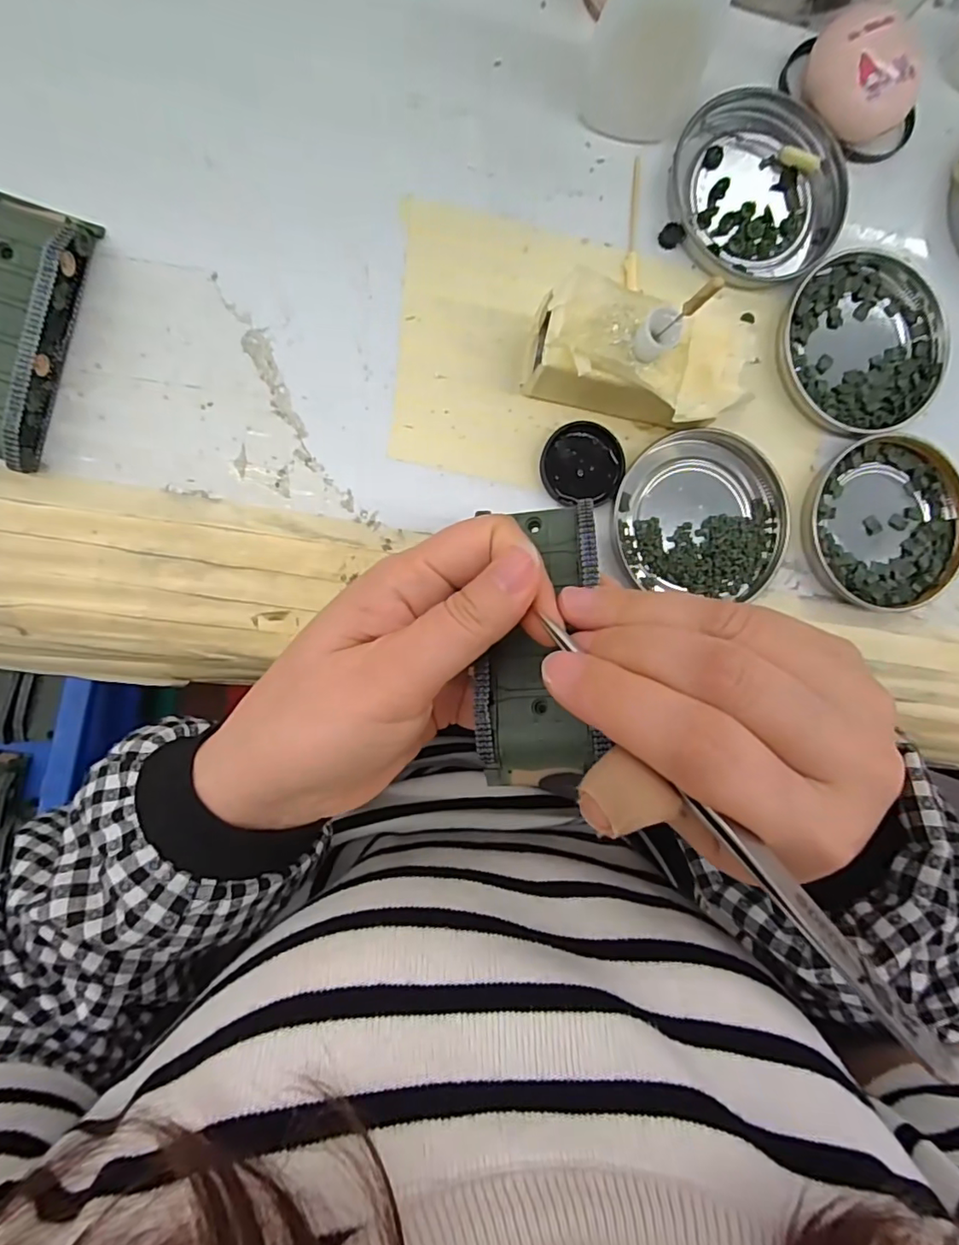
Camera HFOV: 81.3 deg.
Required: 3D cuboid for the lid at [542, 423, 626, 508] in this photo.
[{"bbox_3d":[0.044,-0.068,0.240,0.035,0.007,0.033,0,91,-7],"label":"lid"}]

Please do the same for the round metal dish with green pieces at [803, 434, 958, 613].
[{"bbox_3d":[0.188,-0.045,0.258,0.075,0.008,0.076,0,91,-7],"label":"round metal dish with green pieces"}]

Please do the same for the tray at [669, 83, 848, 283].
[{"bbox_3d":[0.123,-0.190,0.245,0.074,0.009,0.077,0,91,-7],"label":"tray"}]

